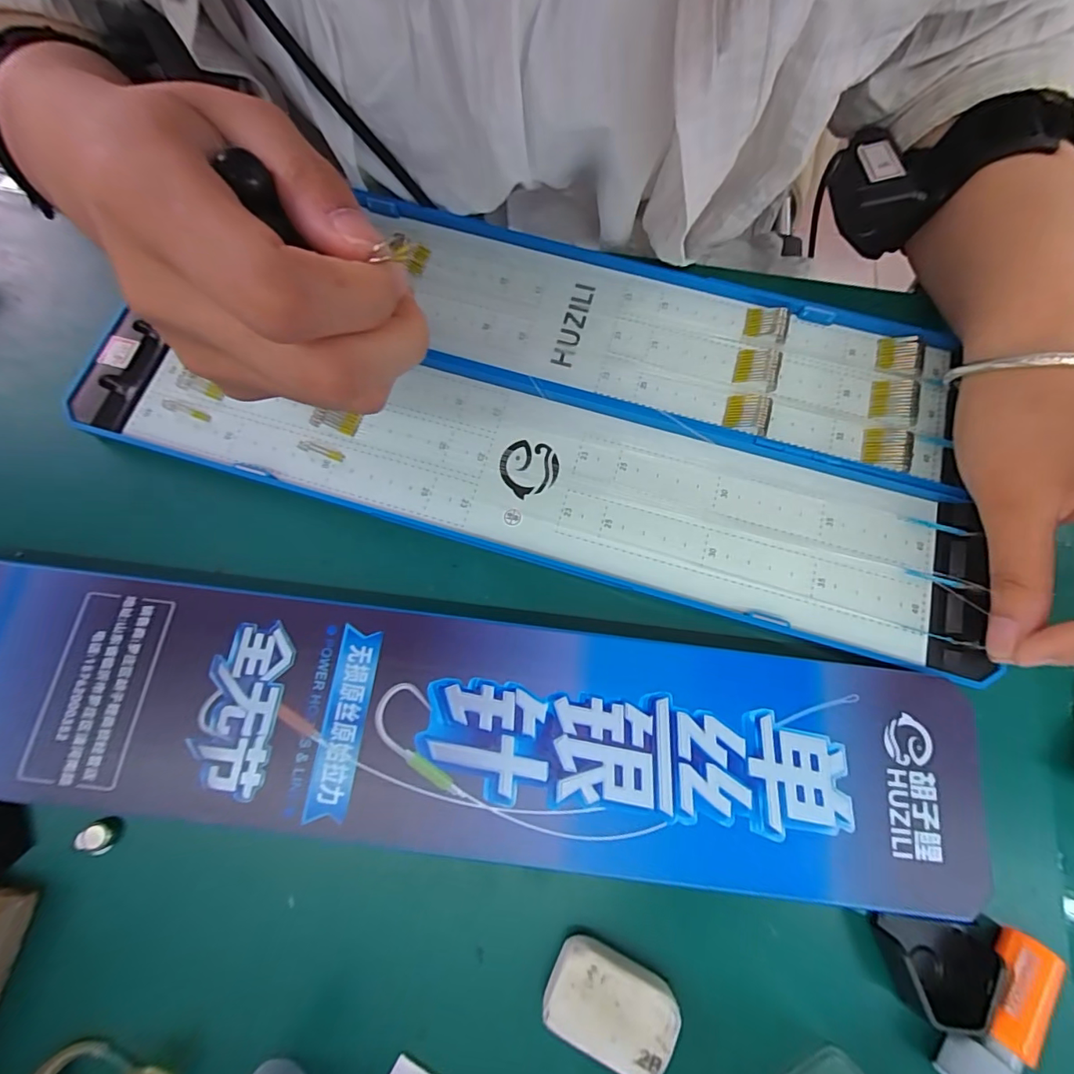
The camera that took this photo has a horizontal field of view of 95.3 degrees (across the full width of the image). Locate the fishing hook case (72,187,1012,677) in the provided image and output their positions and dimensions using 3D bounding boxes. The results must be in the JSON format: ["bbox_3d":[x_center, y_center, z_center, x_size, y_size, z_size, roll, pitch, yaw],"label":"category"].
[{"bbox_3d":[0.007,-0.076,0.250,0.418,0.009,0.177,16,74,4],"label":"fishing hook case"}]

